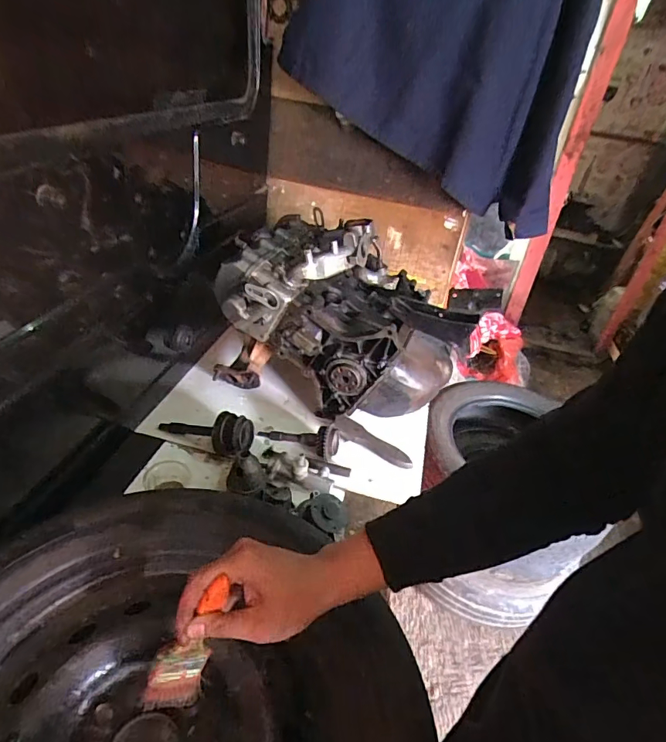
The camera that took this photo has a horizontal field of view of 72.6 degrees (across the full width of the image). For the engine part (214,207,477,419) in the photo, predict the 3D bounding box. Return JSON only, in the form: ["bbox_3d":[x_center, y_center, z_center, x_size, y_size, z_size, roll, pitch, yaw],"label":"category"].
[{"bbox_3d":[0.023,-0.118,0.983,0.500,0.304,0.302,9,34,4],"label":"engine part"}]

